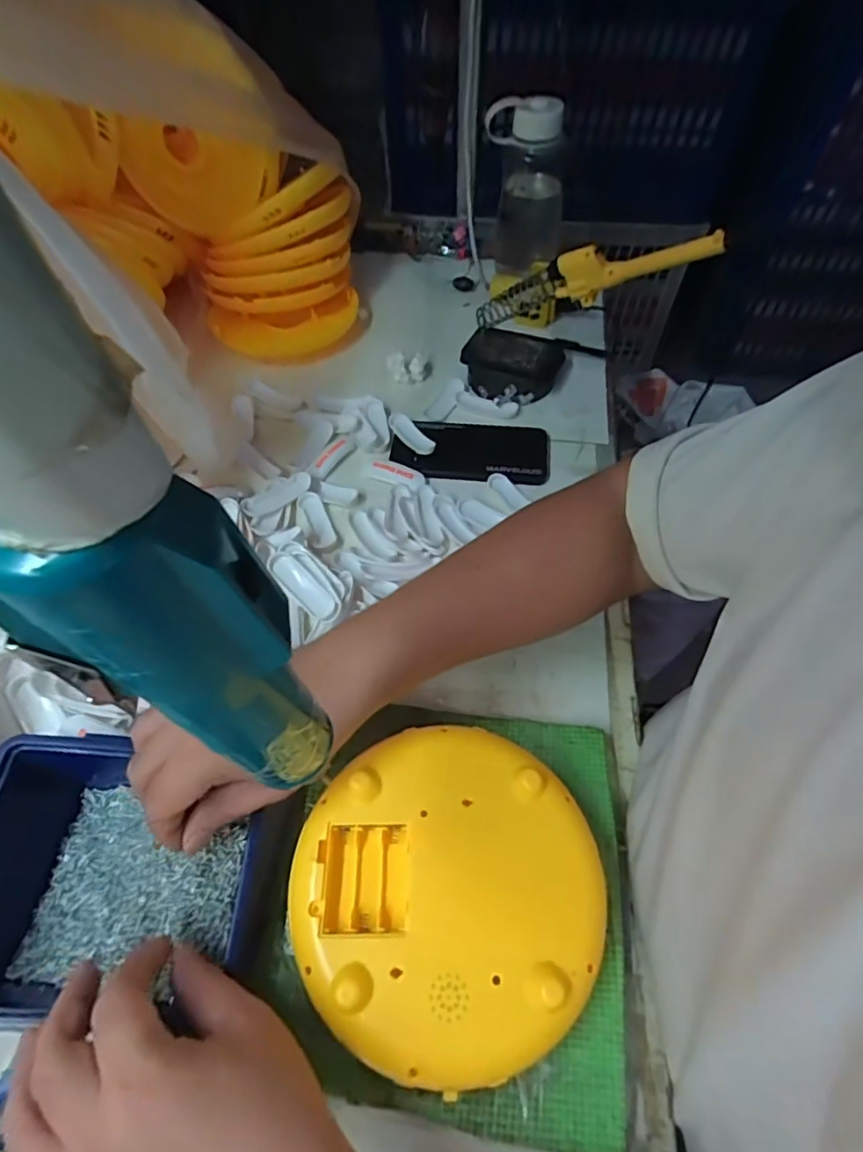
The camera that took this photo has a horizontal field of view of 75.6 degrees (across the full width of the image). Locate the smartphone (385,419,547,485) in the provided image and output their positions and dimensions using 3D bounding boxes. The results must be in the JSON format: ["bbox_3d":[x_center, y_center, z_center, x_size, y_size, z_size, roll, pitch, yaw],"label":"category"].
[{"bbox_3d":[0.041,-0.134,0.571,0.157,0.010,0.077,6,57,4],"label":"smartphone"}]

